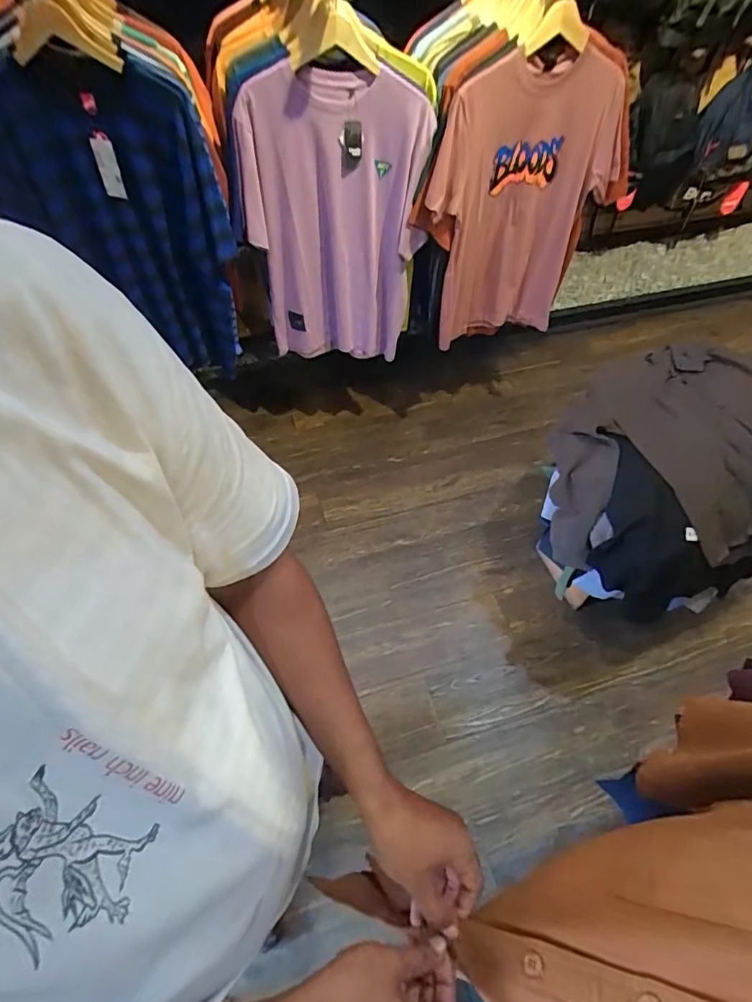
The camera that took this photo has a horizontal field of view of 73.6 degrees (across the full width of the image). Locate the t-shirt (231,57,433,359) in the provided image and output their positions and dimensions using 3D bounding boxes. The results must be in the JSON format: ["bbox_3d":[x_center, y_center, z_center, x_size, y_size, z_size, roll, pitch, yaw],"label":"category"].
[{"bbox_3d":[-0.124,-0.753,1.428,0.478,0.716,0.154,6,56,3],"label":"t-shirt"}]

